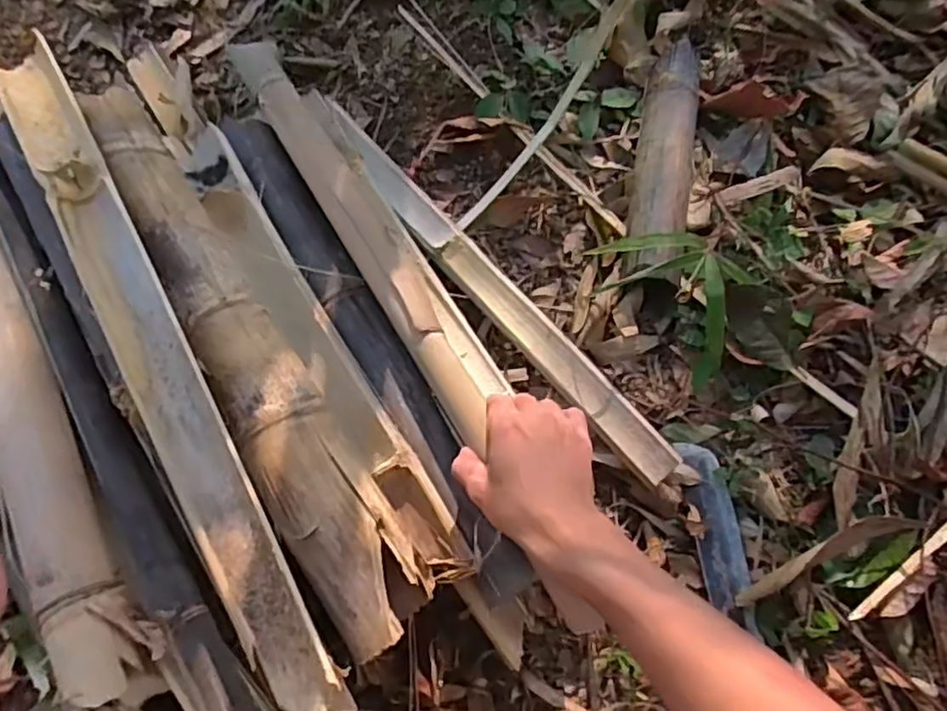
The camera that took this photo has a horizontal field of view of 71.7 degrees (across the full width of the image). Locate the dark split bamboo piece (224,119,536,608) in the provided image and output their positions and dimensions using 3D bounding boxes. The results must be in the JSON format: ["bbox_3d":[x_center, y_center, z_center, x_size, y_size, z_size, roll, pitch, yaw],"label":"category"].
[{"bbox_3d":[-0.098,-0.024,0.595,0.046,0.031,0.516,-29,72,-8],"label":"dark split bamboo piece"}]

